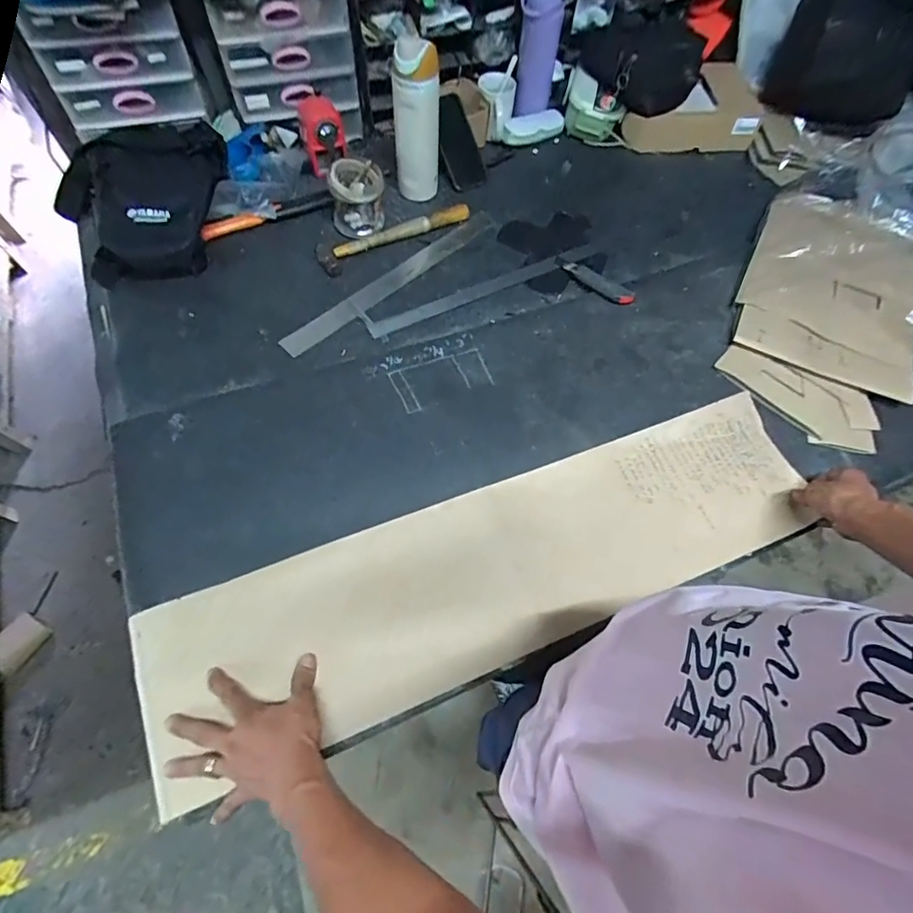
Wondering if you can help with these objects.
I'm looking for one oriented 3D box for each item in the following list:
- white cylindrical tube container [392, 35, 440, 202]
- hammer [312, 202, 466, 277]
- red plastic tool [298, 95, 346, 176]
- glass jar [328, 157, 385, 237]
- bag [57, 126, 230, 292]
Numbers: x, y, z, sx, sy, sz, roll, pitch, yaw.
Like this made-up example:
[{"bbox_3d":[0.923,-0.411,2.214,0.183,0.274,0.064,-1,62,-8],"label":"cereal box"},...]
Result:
[{"bbox_3d":[-0.068,-0.580,0.847,0.080,0.234,0.072,-4,65,-4],"label":"white cylindrical tube container"},{"bbox_3d":[-0.109,-0.404,0.901,0.302,0.028,0.079,-21,67,-12],"label":"hammer"},{"bbox_3d":[-0.253,-0.615,0.914,0.077,0.071,0.107,-14,66,-8],"label":"red plastic tool"},{"bbox_3d":[-0.177,-0.466,0.877,0.092,0.117,0.094,1,65,-2],"label":"glass jar"},{"bbox_3d":[-0.508,-0.418,0.819,0.285,0.135,0.200,-23,68,-12],"label":"bag"}]

